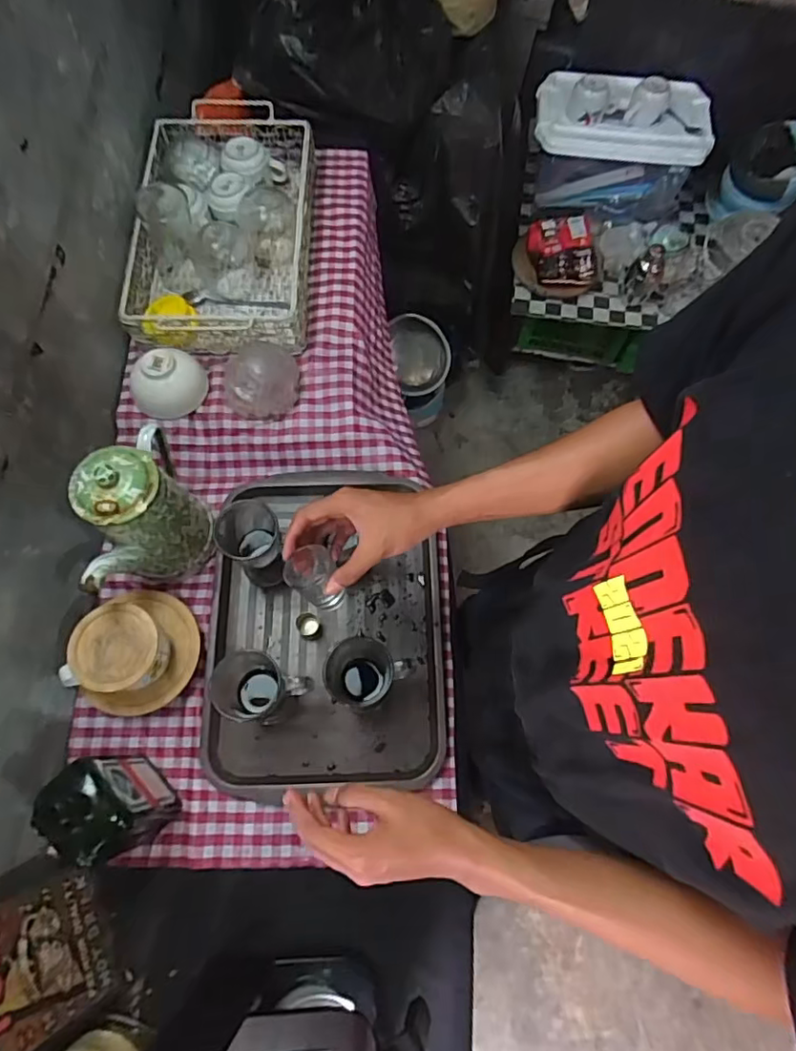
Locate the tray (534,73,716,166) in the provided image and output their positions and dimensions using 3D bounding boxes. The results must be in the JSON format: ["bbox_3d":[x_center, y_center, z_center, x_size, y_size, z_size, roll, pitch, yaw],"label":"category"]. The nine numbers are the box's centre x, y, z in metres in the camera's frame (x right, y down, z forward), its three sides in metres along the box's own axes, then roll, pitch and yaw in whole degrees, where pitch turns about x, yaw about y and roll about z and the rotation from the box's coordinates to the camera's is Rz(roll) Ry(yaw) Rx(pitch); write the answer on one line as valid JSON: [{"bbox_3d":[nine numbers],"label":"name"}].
[{"bbox_3d":[0.519,-0.930,1.303,0.400,0.090,0.196,8,69,2],"label":"tray"}]

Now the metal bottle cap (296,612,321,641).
[{"bbox_3d":[-0.121,0.138,0.781,0.029,0.031,0.035,-33,73,-12],"label":"metal bottle cap"}]

